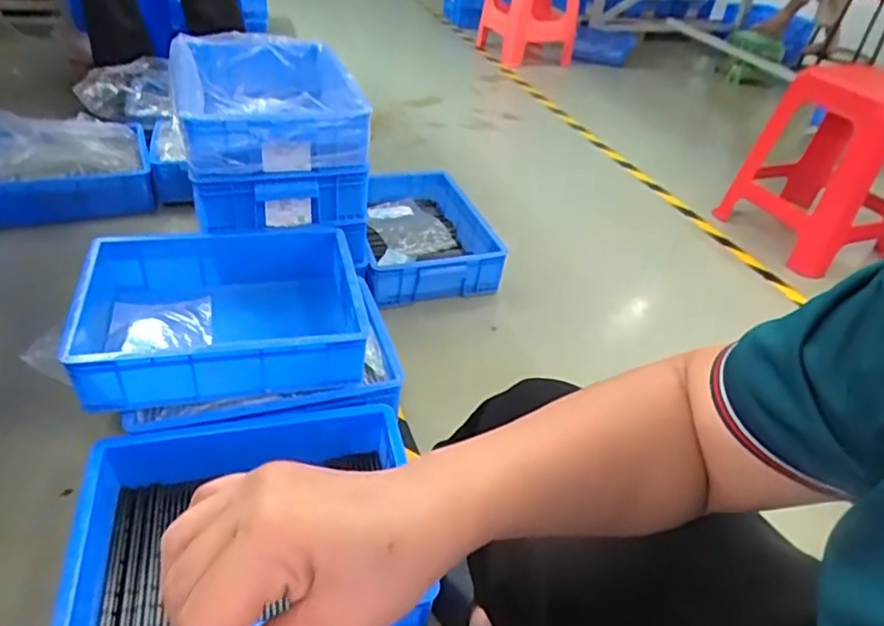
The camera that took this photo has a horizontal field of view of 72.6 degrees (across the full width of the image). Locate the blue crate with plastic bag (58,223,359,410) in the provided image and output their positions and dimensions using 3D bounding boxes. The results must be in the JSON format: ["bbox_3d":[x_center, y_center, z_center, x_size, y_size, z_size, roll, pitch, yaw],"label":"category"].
[{"bbox_3d":[-0.359,-0.008,0.995,0.417,0.117,0.336,-5,40,-15],"label":"blue crate with plastic bag"}]

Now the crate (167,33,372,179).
[{"bbox_3d":[-0.365,-0.443,1.247,0.346,0.124,0.564,-7,40,-17],"label":"crate"}]

